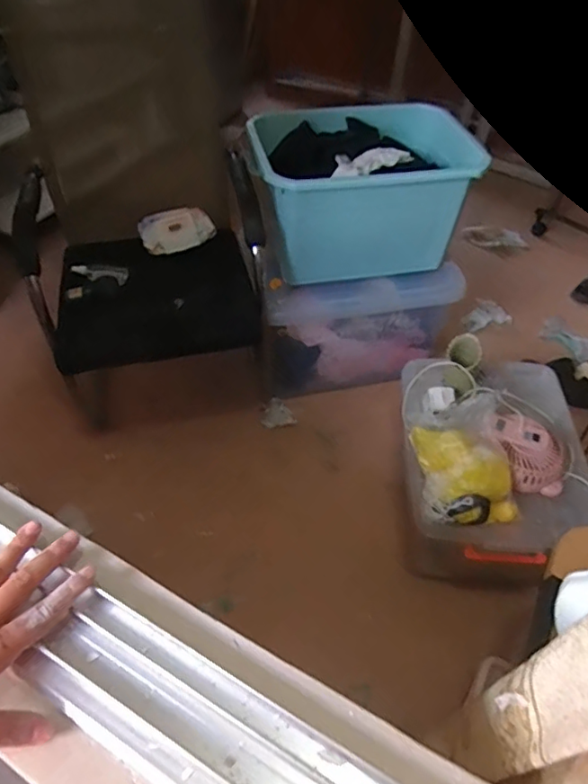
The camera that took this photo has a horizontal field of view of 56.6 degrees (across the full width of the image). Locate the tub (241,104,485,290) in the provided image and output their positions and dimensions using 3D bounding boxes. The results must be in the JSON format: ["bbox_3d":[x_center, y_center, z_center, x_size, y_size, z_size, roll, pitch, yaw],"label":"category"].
[{"bbox_3d":[0.190,-0.560,1.490,0.595,0.271,0.445,-6,49,-6],"label":"tub"}]

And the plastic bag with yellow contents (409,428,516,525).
[{"bbox_3d":[0.339,0.154,1.084,0.172,0.091,0.190,-3,49,-3],"label":"plastic bag with yellow contents"}]

